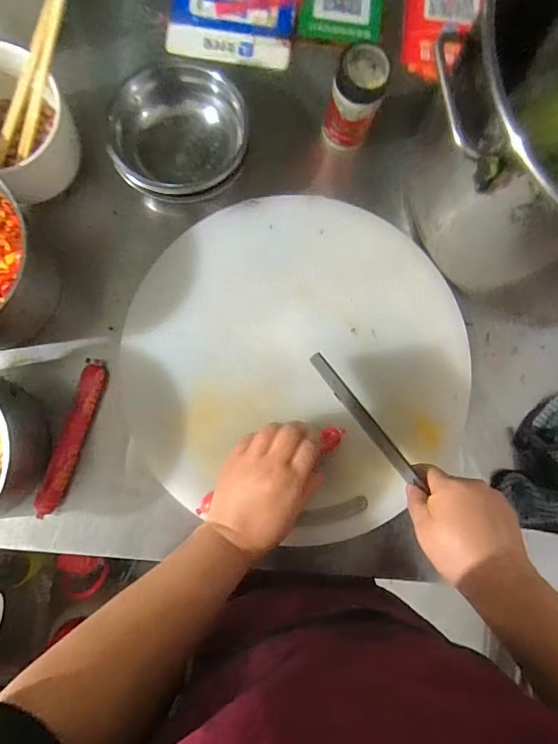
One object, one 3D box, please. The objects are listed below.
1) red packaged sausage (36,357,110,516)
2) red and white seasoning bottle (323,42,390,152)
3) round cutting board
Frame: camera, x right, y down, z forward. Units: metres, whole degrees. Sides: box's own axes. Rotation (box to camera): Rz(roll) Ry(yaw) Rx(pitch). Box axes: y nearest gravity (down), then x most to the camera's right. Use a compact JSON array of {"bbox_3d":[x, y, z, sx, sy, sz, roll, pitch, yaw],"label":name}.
[{"bbox_3d":[-0.223,0.070,0.495,0.022,0.020,0.170,18,85,-1],"label":"red packaged sausage"},{"bbox_3d":[0.082,-0.298,0.503,0.051,0.105,0.052,0,86,-2],"label":"red and white seasoning bottle"},{"bbox_3d":[0.025,-0.016,0.515,0.380,0.027,0.354,0,86,-2],"label":"round cutting board"}]

